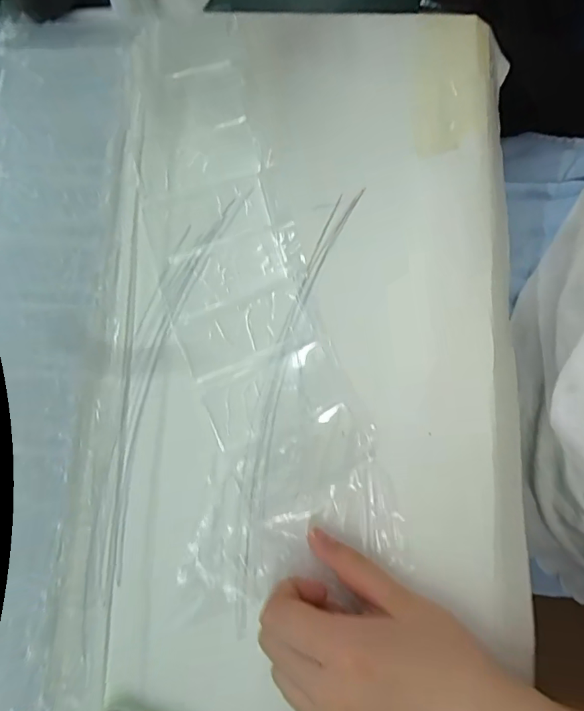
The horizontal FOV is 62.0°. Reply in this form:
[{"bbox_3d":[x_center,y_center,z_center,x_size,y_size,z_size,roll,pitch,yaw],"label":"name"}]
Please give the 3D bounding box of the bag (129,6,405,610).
[{"bbox_3d":[-0.039,-0.047,0.306,0.120,0.020,0.372,-14,80,-3],"label":"bag"}]

